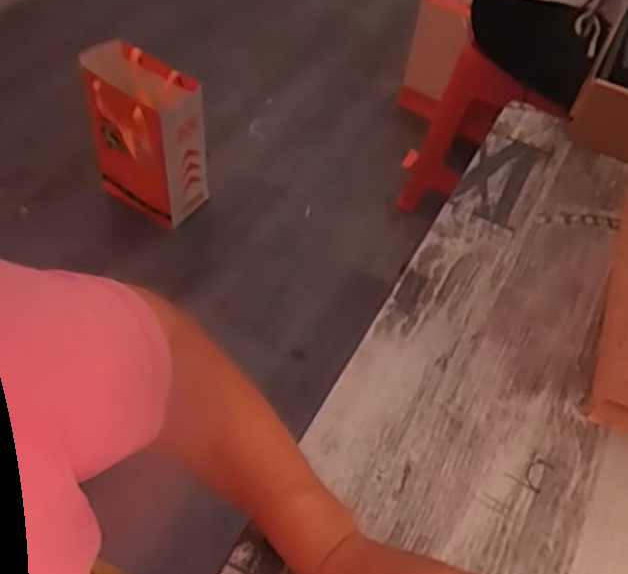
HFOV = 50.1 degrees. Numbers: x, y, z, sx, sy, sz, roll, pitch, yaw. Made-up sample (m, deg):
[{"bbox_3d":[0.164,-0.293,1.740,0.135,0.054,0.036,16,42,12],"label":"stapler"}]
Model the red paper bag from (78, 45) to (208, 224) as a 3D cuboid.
[{"bbox_3d":[-0.367,-0.323,1.548,0.230,0.364,0.166,35,59,20],"label":"red paper bag"}]

